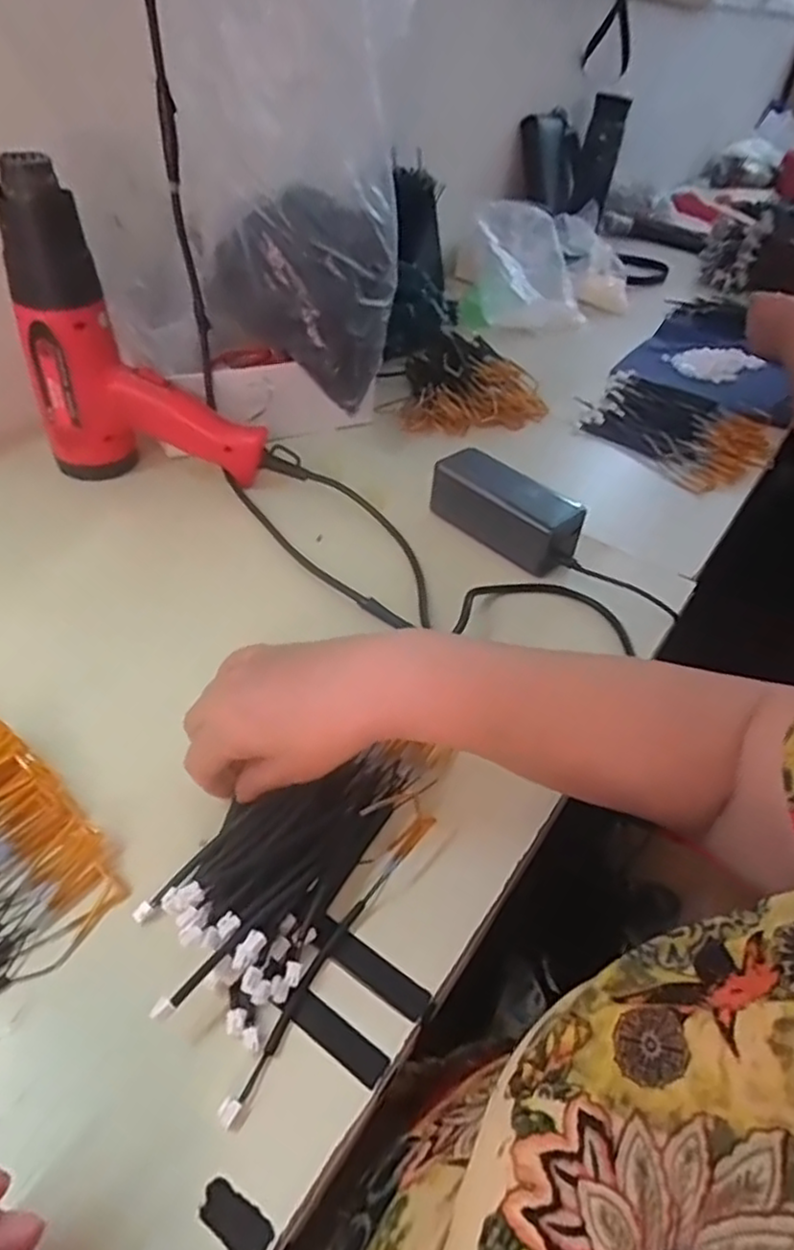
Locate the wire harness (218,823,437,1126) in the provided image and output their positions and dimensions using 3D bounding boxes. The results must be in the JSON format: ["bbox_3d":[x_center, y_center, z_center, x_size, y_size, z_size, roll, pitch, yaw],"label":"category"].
[{"bbox_3d":[-0.028,0.156,0.338,0.013,0.012,0.168,26,45,19],"label":"wire harness"}]

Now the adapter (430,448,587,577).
[{"bbox_3d":[0.094,-0.099,0.594,0.046,0.054,0.136,-32,56,-34],"label":"adapter"}]

